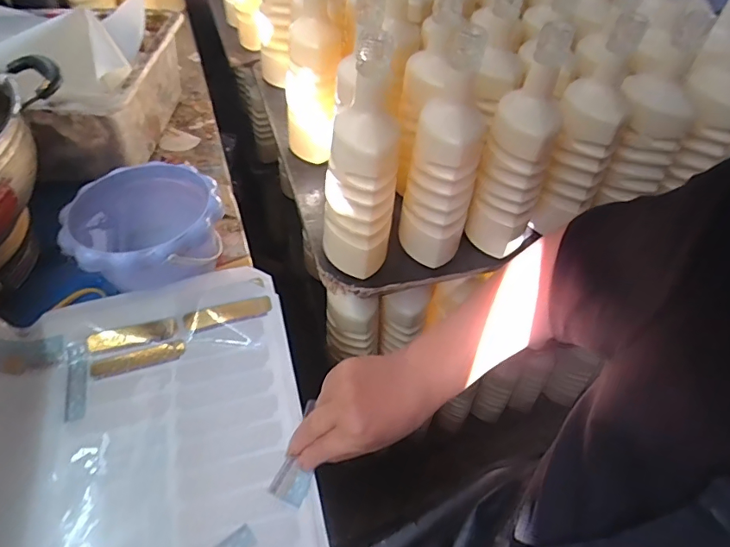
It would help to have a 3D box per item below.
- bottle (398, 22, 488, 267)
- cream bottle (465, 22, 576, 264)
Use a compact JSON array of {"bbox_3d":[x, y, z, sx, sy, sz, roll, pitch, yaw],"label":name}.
[{"bbox_3d":[0.083,-0.119,0.518,0.069,0.248,0.068,9,47,4],"label":"bottle"},{"bbox_3d":[0.166,-0.131,0.529,0.067,0.240,0.075,20,49,14],"label":"cream bottle"}]

